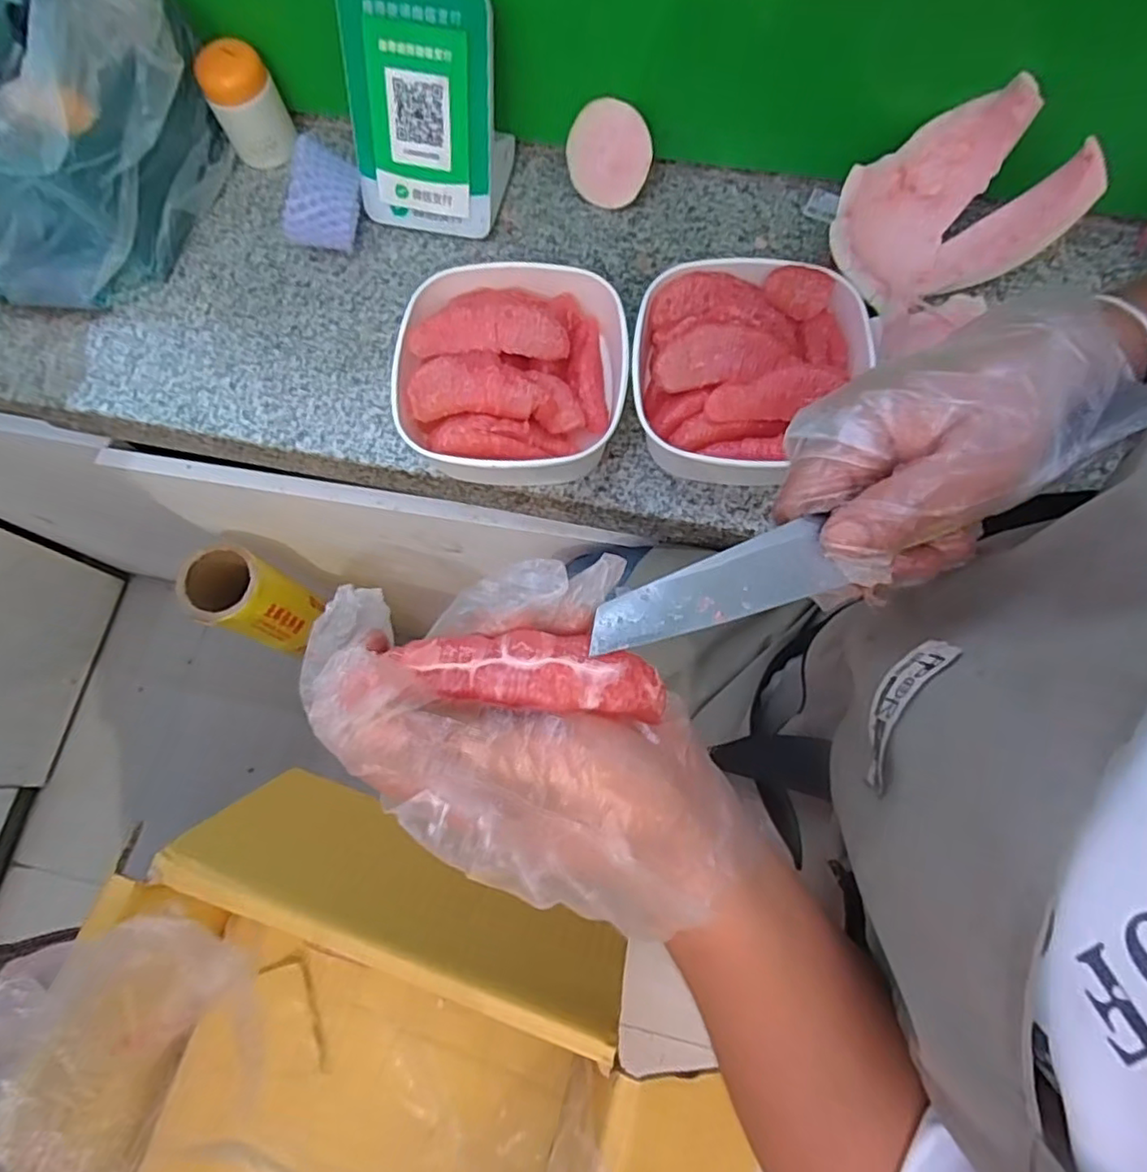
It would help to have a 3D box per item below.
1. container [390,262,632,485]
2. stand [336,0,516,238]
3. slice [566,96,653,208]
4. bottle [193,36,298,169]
[{"bbox_3d":[-0.045,-0.155,0.479,0.165,0.065,0.176,1,74,2],"label":"container"},{"bbox_3d":[-0.118,-0.363,0.503,0.118,0.149,0.082,11,74,5],"label":"stand"},{"bbox_3d":[0.029,-0.361,0.537,0.072,0.073,0.010,28,44,-3],"label":"slice"},{"bbox_3d":[-0.280,-0.412,0.555,0.056,0.088,0.045,-30,75,-6],"label":"bottle"}]

